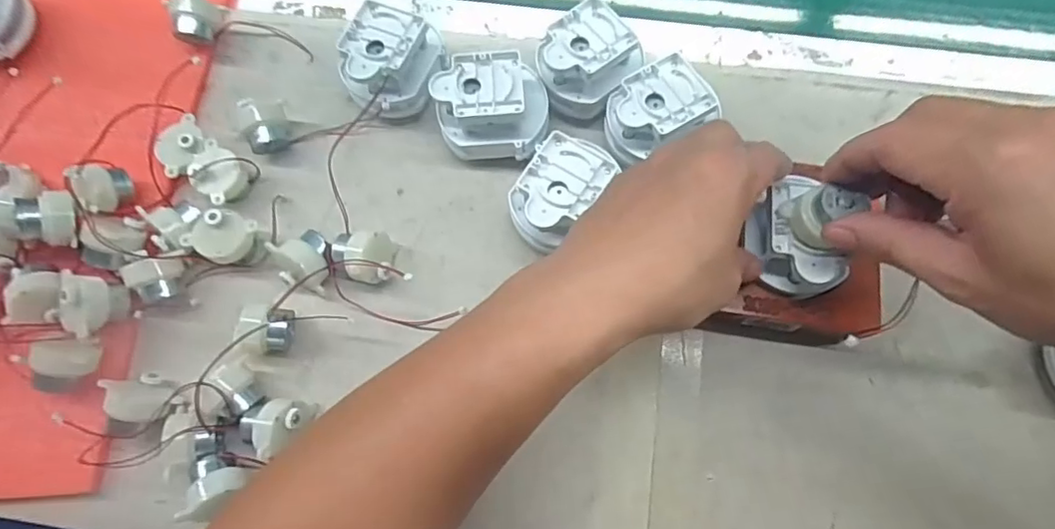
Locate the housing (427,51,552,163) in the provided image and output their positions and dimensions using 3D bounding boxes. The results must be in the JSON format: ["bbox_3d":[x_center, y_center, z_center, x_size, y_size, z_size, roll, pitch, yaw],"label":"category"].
[{"bbox_3d":[-0.022,-0.096,0.357,0.068,0.053,0.055,0,72,2],"label":"housing"}]

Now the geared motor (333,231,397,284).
[{"bbox_3d":[-0.100,-0.003,0.338,0.032,0.032,0.029,-1,72,1],"label":"geared motor"}]

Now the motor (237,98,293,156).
[{"bbox_3d":[-0.174,-0.091,0.369,0.025,0.028,0.034,7,105,12],"label":"motor"}]

